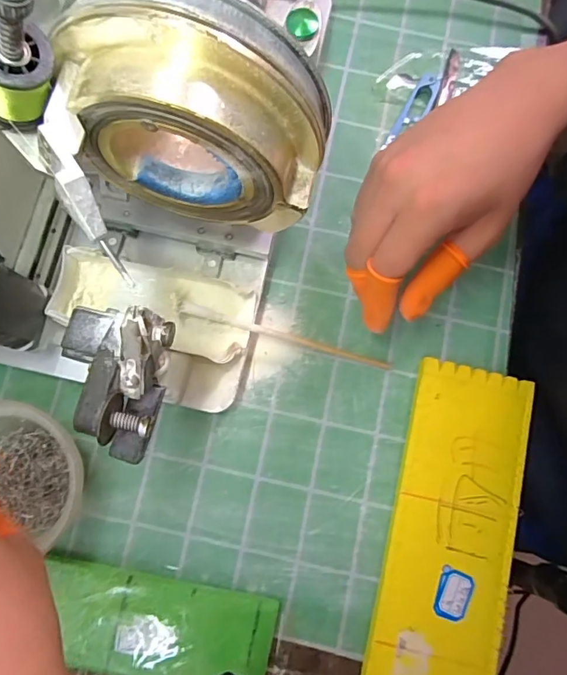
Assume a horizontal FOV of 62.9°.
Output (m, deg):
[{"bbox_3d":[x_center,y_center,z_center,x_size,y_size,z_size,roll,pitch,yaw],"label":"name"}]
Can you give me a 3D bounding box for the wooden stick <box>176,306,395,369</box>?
[{"bbox_3d":[0.004,0.002,0.327,0.153,0.010,0.007,16,78,-11],"label":"wooden stick"}]

